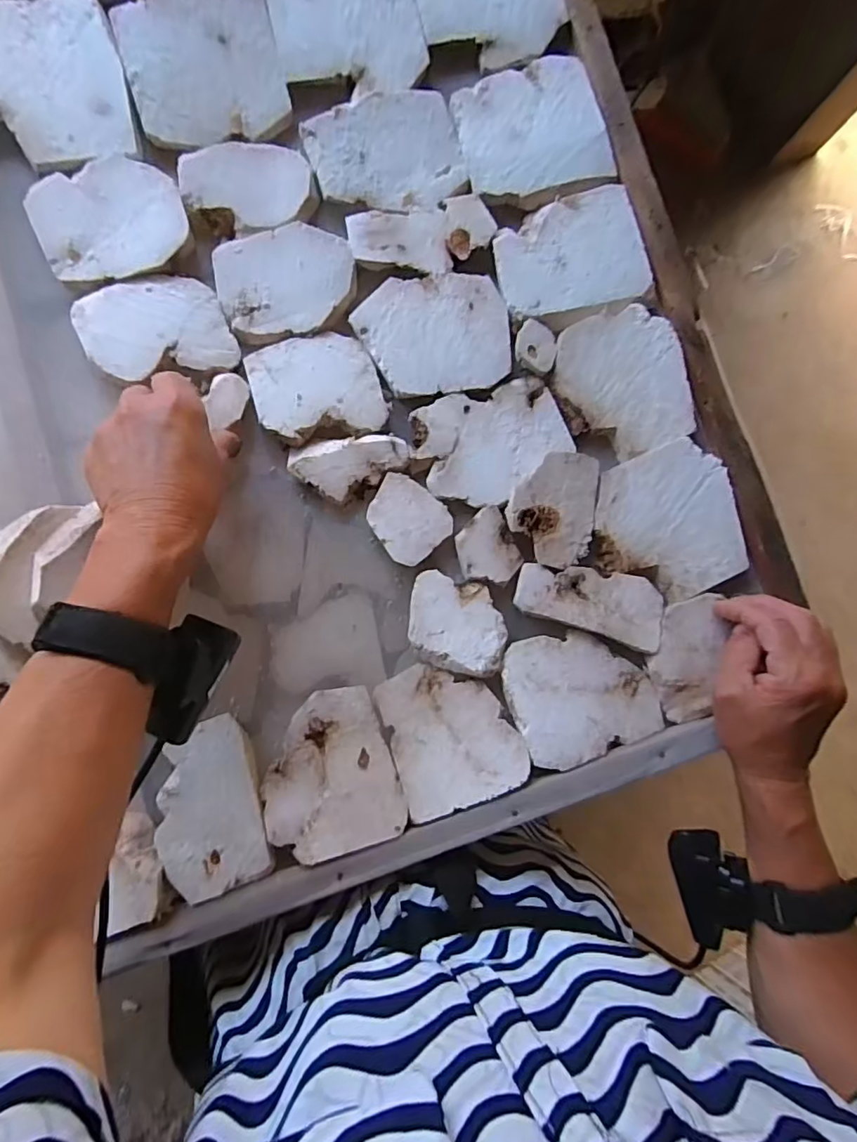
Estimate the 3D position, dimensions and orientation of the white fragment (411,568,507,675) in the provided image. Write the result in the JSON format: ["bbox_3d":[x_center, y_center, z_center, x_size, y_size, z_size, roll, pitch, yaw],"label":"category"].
[{"bbox_3d":[0.022,0.038,0.396,0.069,0.018,0.064,13,82,-6],"label":"white fragment"}]

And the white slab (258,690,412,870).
[{"bbox_3d":[-0.068,0.137,0.373,0.087,0.025,0.099,-17,86,-10],"label":"white slab"}]

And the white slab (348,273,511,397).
[{"bbox_3d":[0.005,-0.178,0.418,0.110,0.011,0.087,-6,84,-9],"label":"white slab"}]

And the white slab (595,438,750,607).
[{"bbox_3d":[0.178,-0.036,0.409,0.102,0.017,0.109,-15,86,-9],"label":"white slab"}]

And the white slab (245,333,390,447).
[{"bbox_3d":[-0.082,-0.136,0.411,0.092,0.012,0.079,-14,90,-9],"label":"white slab"}]

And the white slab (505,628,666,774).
[{"bbox_3d":[0.109,0.085,0.390,0.100,0.012,0.087,-19,86,-10],"label":"white slab"}]

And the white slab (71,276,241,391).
[{"bbox_3d":[-0.193,-0.171,0.393,0.095,0.015,0.078,-21,87,-10],"label":"white slab"}]

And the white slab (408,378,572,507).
[{"bbox_3d":[0.050,-0.096,0.417,0.112,0.012,0.084,-14,85,-9],"label":"white slab"}]

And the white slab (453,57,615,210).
[{"bbox_3d":[0.080,-0.343,0.430,0.111,0.015,0.107,-16,86,-10],"label":"white slab"}]

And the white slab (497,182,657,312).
[{"bbox_3d":[0.109,-0.244,0.424,0.111,0.018,0.089,-14,85,-9],"label":"white slab"}]

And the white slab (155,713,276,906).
[{"bbox_3d":[-0.143,0.154,0.359,0.065,0.013,0.105,-12,85,-9],"label":"white slab"}]

